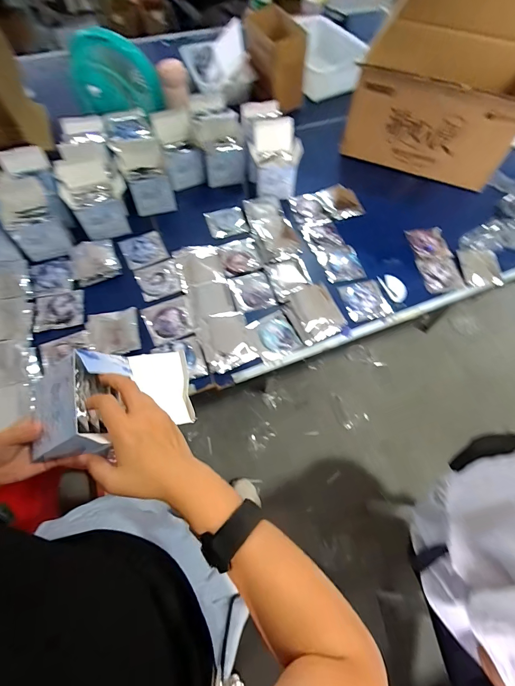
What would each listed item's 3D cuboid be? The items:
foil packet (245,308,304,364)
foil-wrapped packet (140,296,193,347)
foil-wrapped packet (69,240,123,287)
[{"bbox_3d":[0.036,-0.018,0.688,0.093,0.015,0.105,-22,66,-12],"label":"foil packet"},{"bbox_3d":[-0.196,-0.049,0.699,0.092,0.016,0.101,-19,65,-11],"label":"foil-wrapped packet"},{"bbox_3d":[-0.387,-0.192,0.768,0.104,0.035,0.113,-23,66,-13],"label":"foil-wrapped packet"}]

